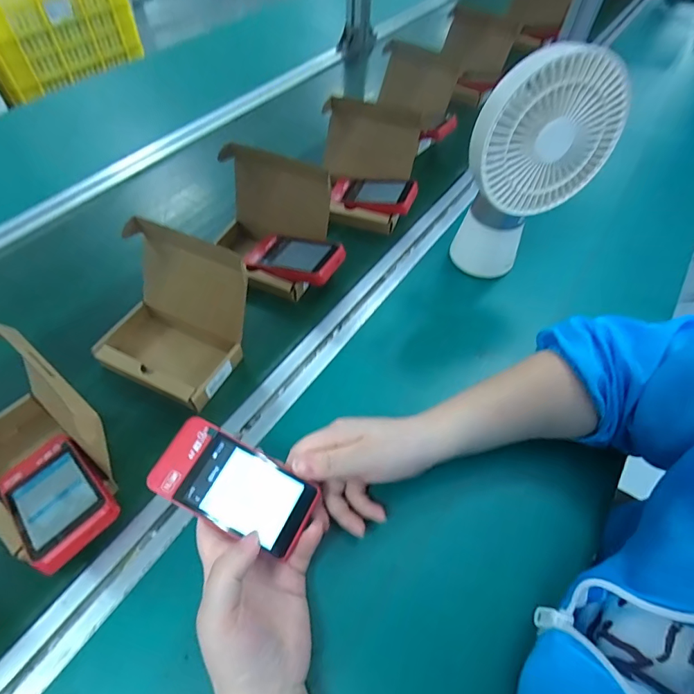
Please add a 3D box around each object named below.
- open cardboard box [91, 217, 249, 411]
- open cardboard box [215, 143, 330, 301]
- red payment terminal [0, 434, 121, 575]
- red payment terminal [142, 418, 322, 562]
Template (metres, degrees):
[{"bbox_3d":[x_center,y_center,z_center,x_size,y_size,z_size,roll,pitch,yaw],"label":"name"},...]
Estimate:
[{"bbox_3d":[-0.184,-0.032,0.446,0.148,0.108,0.129,23,58,16],"label":"open cardboard box"},{"bbox_3d":[-0.109,-0.152,0.532,0.149,0.117,0.124,17,56,12],"label":"open cardboard box"},{"bbox_3d":[-0.240,0.121,0.356,0.131,0.015,0.064,25,57,36],"label":"red payment terminal"},{"bbox_3d":[-0.086,0.108,0.335,0.119,0.019,0.061,28,65,3],"label":"red payment terminal"}]

